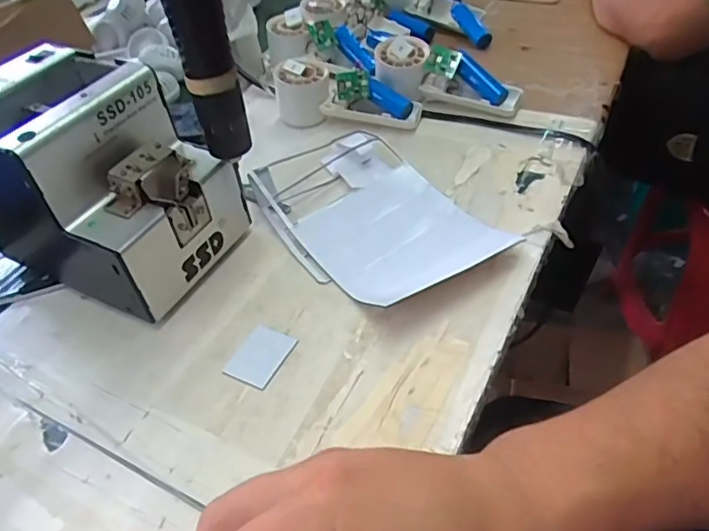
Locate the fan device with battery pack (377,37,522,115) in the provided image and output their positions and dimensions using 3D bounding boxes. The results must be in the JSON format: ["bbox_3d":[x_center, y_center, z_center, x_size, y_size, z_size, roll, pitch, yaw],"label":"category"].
[{"bbox_3d":[0.095,-0.197,0.596,0.160,0.057,0.048,23,51,10],"label":"fan device with battery pack"}]

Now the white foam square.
[{"bbox_3d":[-0.067,0.064,0.405,0.036,0.004,0.046,18,50,24],"label":"white foam square"}]

